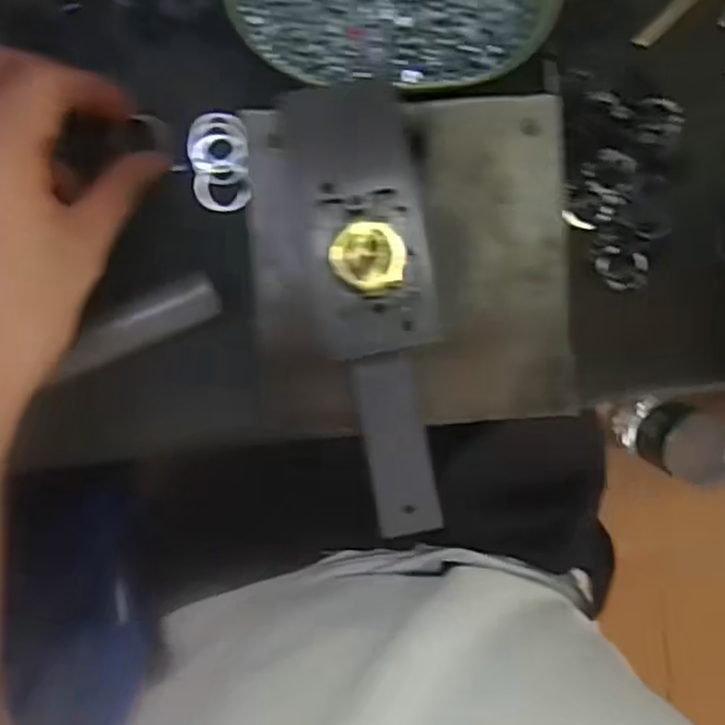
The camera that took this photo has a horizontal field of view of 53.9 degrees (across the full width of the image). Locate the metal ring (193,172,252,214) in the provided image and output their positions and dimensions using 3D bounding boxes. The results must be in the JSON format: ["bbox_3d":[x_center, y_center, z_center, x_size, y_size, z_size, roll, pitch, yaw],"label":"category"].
[{"bbox_3d":[-0.068,-0.081,0.344,0.027,0.005,0.019,4,93,-3],"label":"metal ring"}]

